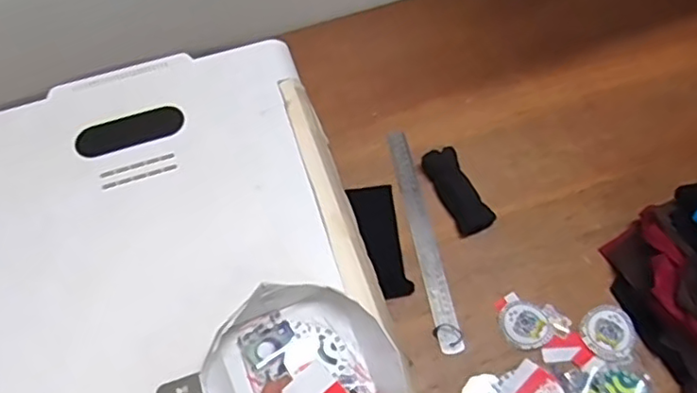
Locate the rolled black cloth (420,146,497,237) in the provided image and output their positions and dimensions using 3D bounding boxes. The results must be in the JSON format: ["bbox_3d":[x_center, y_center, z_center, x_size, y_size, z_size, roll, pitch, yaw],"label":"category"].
[{"bbox_3d":[0.148,-0.007,0.830,0.047,0.029,0.129,-23,64,-12],"label":"rolled black cloth"}]

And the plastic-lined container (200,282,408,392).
[{"bbox_3d":[-0.031,0.174,0.540,0.163,0.051,0.194,-28,65,-14],"label":"plastic-lined container"}]

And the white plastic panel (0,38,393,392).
[{"bbox_3d":[-0.192,0.065,0.625,0.398,0.028,0.493,-17,61,-7],"label":"white plastic panel"}]

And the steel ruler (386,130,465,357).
[{"bbox_3d":[0.098,0.049,0.816,0.026,0.004,0.320,-12,63,1],"label":"steel ruler"}]

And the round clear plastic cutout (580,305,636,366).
[{"bbox_3d":[0.313,0.164,0.741,0.061,0.005,0.067,19,63,10],"label":"round clear plastic cutout"}]

